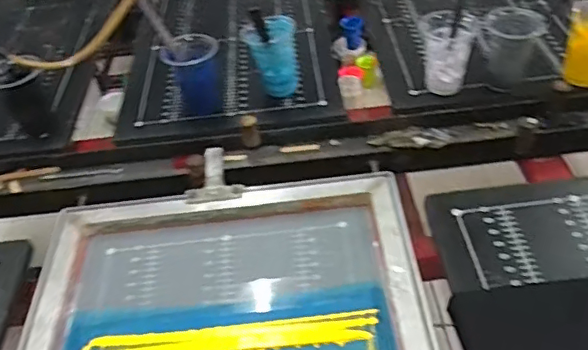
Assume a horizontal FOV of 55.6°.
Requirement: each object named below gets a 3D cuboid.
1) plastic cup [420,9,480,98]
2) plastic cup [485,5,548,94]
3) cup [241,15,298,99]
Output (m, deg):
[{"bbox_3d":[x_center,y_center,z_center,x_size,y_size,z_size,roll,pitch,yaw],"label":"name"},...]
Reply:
[{"bbox_3d":[0.256,-0.198,0.932,0.085,0.117,0.088,-4,43,4],"label":"plastic cup"},{"bbox_3d":[0.353,-0.197,0.908,0.086,0.118,0.087,-4,43,4],"label":"plastic cup"},{"bbox_3d":[-0.038,-0.205,0.960,0.084,0.137,0.076,-6,43,2],"label":"cup"}]

